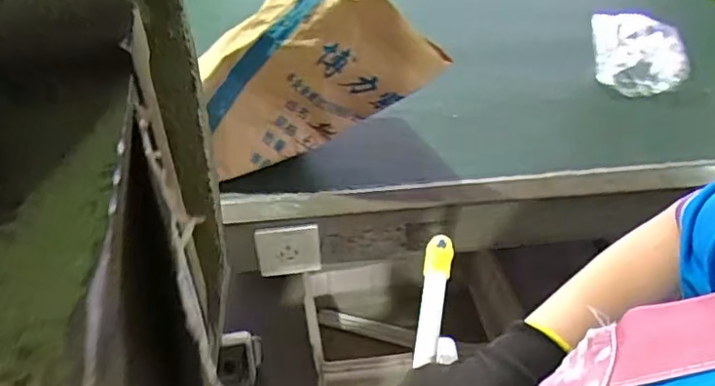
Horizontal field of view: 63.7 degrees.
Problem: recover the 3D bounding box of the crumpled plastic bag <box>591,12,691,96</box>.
[{"bbox_3d":[0.553,-0.261,1.124,0.162,0.104,0.212,6,41,6],"label":"crumpled plastic bag"}]

